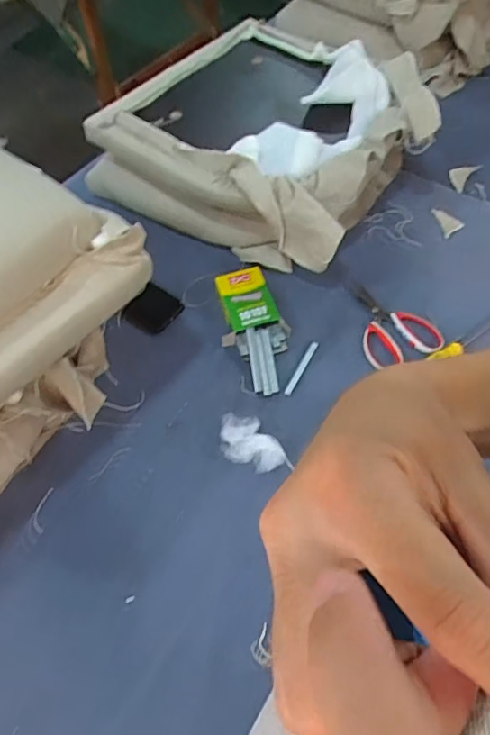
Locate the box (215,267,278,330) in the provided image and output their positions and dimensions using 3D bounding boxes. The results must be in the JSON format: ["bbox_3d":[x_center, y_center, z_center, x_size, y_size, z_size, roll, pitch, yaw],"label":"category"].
[{"bbox_3d":[0.003,-0.107,0.816,0.078,0.033,0.106,-14,58,-7],"label":"box"}]

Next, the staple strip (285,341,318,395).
[{"bbox_3d":[0.086,-0.001,0.770,0.011,0.005,0.099,25,62,16],"label":"staple strip"}]

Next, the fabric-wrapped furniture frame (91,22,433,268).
[{"bbox_3d":[0.027,-0.436,0.932,0.509,0.204,0.439,27,62,18],"label":"fabric-wrapped furniture frame"}]

